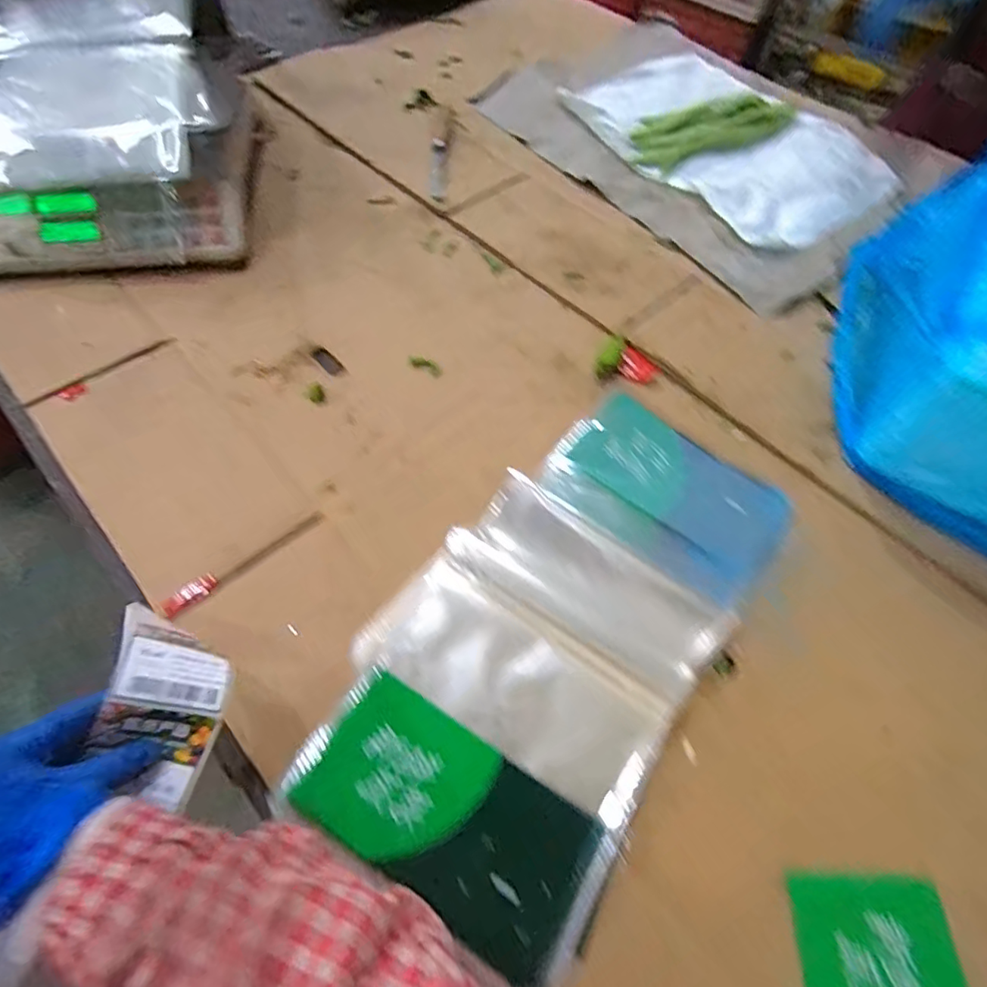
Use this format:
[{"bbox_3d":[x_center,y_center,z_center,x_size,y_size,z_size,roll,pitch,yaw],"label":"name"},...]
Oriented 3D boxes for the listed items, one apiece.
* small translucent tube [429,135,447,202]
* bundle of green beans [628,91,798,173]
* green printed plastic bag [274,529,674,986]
[{"bbox_3d":[-0.076,-0.447,0.747,0.022,0.013,0.133,0,60,-2],"label":"small translucent tube"},{"bbox_3d":[0.307,-0.508,0.758,0.240,0.018,0.100,-19,63,-12],"label":"bundle of green beans"},{"bbox_3d":[-0.001,0.174,0.386,0.204,0.028,0.212,28,64,14],"label":"green printed plastic bag"}]

